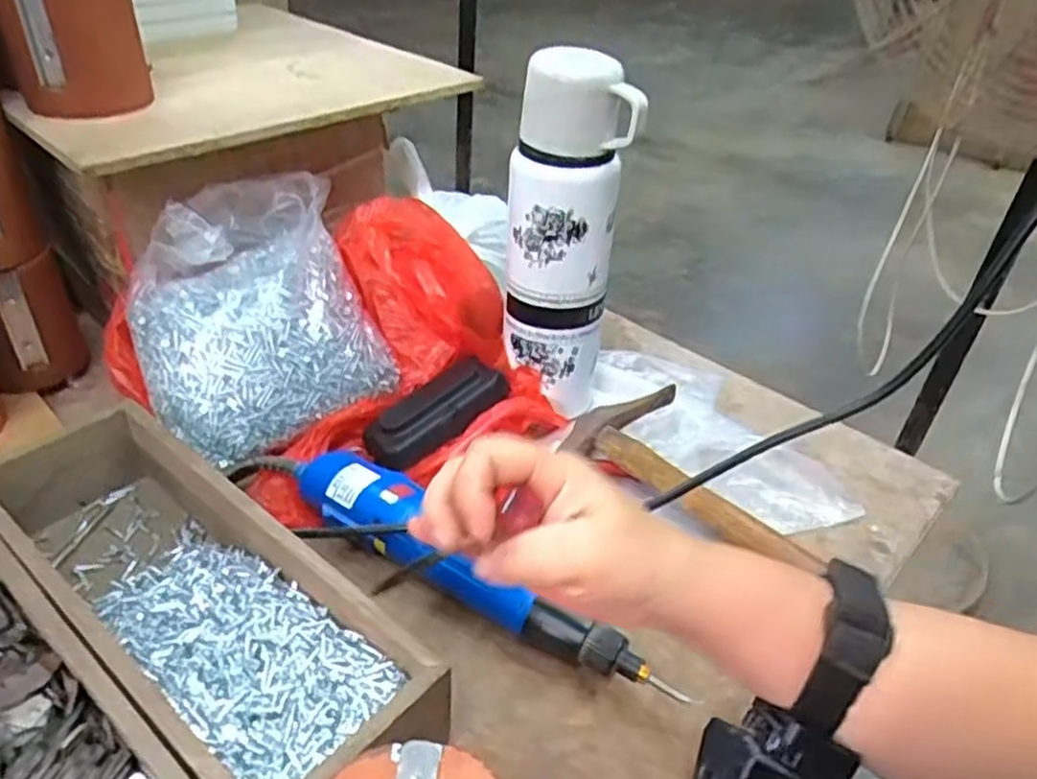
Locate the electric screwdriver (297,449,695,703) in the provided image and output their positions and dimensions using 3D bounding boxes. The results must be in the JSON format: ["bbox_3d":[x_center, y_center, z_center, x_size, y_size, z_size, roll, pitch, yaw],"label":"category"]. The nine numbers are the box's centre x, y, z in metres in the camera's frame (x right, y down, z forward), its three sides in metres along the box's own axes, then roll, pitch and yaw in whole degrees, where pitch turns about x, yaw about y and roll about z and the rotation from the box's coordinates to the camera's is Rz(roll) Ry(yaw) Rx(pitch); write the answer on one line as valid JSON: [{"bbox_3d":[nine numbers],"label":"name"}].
[{"bbox_3d":[-0.048,0.101,0.463,0.253,0.044,0.058,25,39,24],"label":"electric screwdriver"}]

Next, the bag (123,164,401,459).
[{"bbox_3d":[-0.182,-0.056,0.533,0.162,0.053,0.188,-20,83,-25],"label":"bag"}]

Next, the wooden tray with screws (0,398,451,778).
[{"bbox_3d":[-0.167,0.107,0.391,0.290,0.063,0.100,30,43,29],"label":"wooden tray with screws"}]

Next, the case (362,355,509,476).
[{"bbox_3d":[-0.059,0.017,0.554,0.108,0.025,0.044,-35,49,-14],"label":"case"}]

